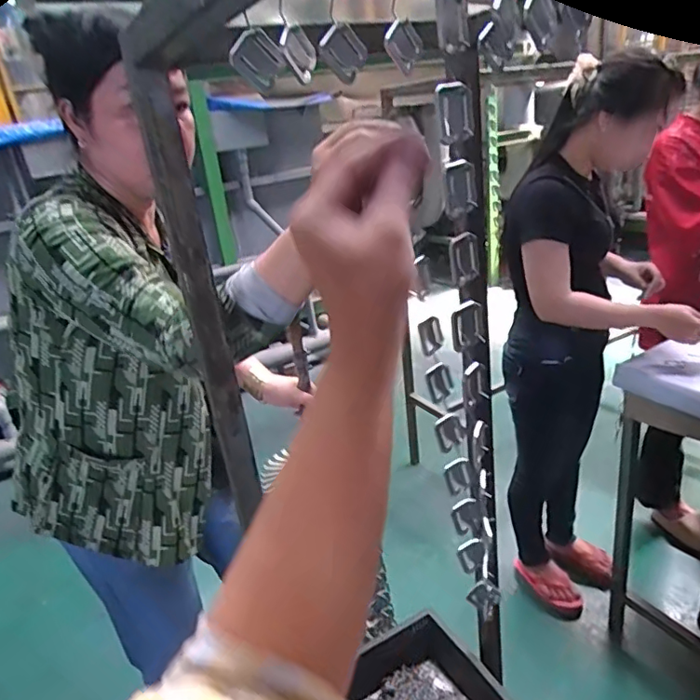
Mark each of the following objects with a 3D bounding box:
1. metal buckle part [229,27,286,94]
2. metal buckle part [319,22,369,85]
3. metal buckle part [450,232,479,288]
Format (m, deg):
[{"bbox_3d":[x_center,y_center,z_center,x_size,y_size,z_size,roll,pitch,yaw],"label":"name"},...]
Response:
[{"bbox_3d":[-0.070,-0.221,0.412,0.042,0.034,0.015,27,11,-43],"label":"metal buckle part"},{"bbox_3d":[-0.005,-0.243,0.443,0.036,0.040,0.007,-57,36,-4],"label":"metal buckle part"},{"bbox_3d":[0.092,-0.073,0.433,0.005,0.038,0.036,13,30,39],"label":"metal buckle part"}]

